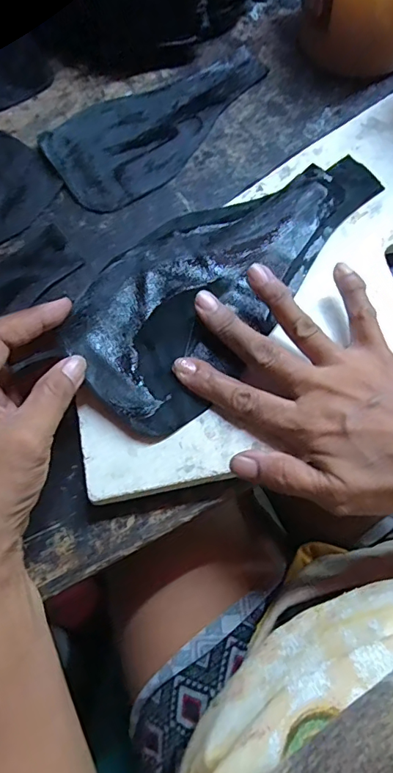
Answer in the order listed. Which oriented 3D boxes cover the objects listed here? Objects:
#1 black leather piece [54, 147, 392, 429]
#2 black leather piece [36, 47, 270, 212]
[{"bbox_3d":[0.025,-0.081,0.308,0.243,0.017,0.107,-42,75,-16],"label":"black leather piece"},{"bbox_3d":[-0.029,-0.228,0.396,0.207,0.005,0.100,-41,75,-14],"label":"black leather piece"}]

